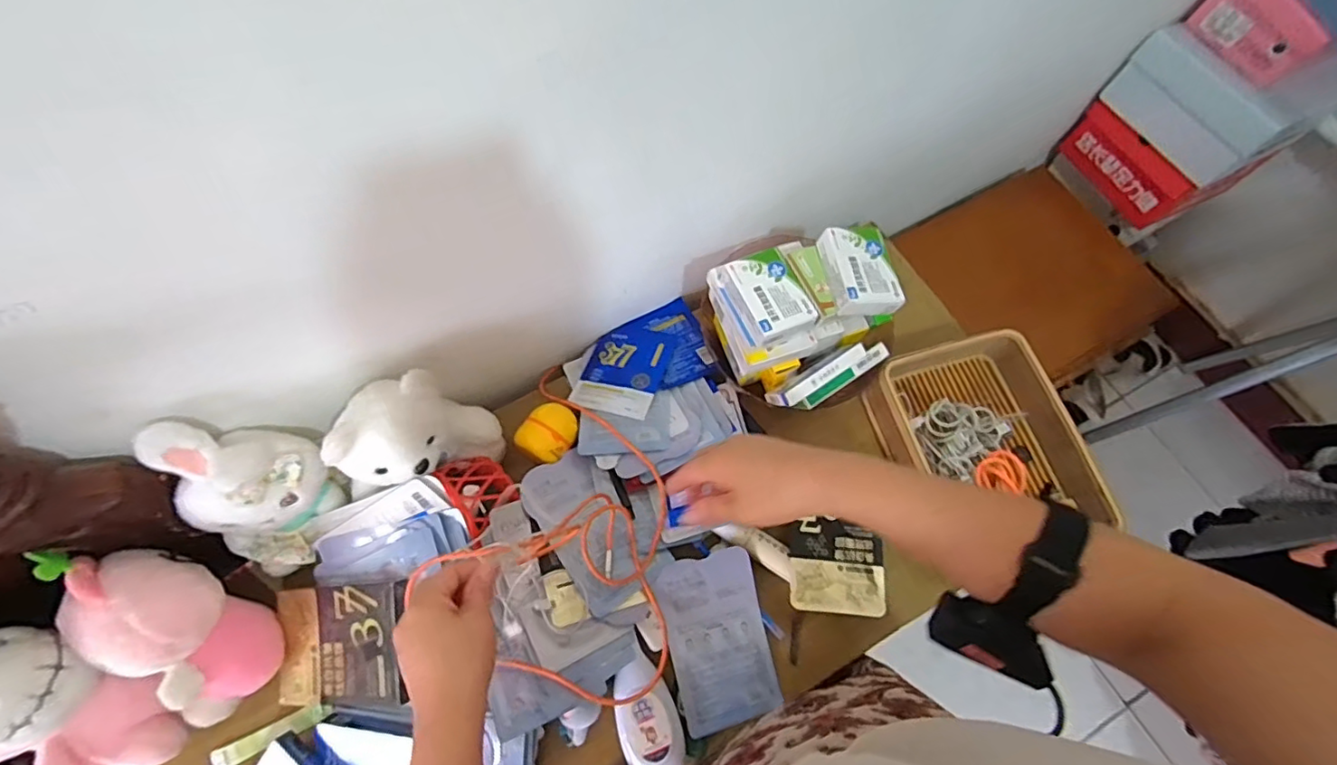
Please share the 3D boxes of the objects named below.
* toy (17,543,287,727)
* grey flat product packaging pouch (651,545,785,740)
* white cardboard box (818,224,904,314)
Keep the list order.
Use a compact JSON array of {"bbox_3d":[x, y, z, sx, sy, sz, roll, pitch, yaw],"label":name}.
[{"bbox_3d":[-0.506,0.240,0.582,0.093,0.241,0.097,-33,36,-11],"label":"toy"},{"bbox_3d":[0.059,0.303,0.687,0.119,0.010,0.187,-13,81,-12],"label":"grey flat product packaging pouch"},{"bbox_3d":[0.224,-0.131,0.674,0.072,0.026,0.103,-11,69,-3],"label":"white cardboard box"}]

